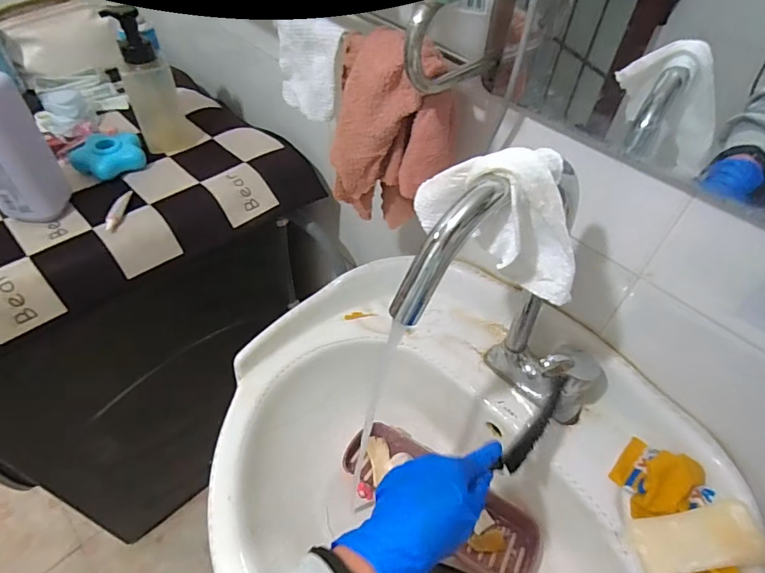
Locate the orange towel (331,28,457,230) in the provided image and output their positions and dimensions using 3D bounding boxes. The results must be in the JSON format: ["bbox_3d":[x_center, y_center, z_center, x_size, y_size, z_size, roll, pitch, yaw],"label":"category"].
[{"bbox_3d":[0.010,-0.161,0.497,0.131,0.193,0.073,15,49,9],"label":"orange towel"}]

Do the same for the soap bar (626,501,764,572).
[{"bbox_3d":[0.299,0.242,0.441,0.108,0.014,0.051,-23,44,23],"label":"soap bar"}]

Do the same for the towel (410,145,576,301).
[{"bbox_3d":[0.087,-0.052,0.342,0.126,0.095,0.062,8,49,3],"label":"towel"}]

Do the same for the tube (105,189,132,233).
[{"bbox_3d":[-0.369,-0.109,0.647,0.018,0.011,0.089,-3,49,-6],"label":"tube"}]

